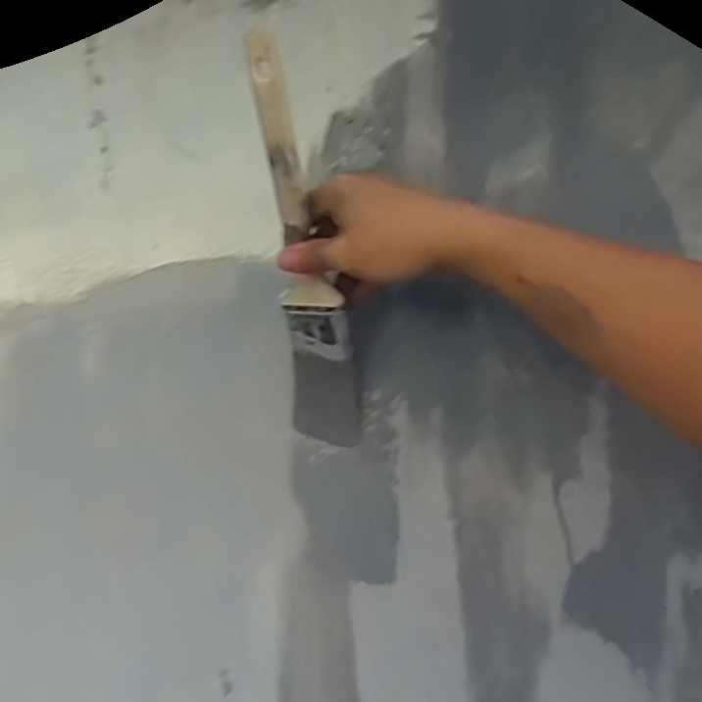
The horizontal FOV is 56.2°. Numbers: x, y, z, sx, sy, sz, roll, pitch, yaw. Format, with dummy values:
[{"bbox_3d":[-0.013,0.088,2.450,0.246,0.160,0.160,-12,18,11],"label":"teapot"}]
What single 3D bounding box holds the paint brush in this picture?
[{"bbox_3d":[-0.035,-0.062,0.455,0.049,0.284,0.034,-8,26,2],"label":"paint brush"}]

